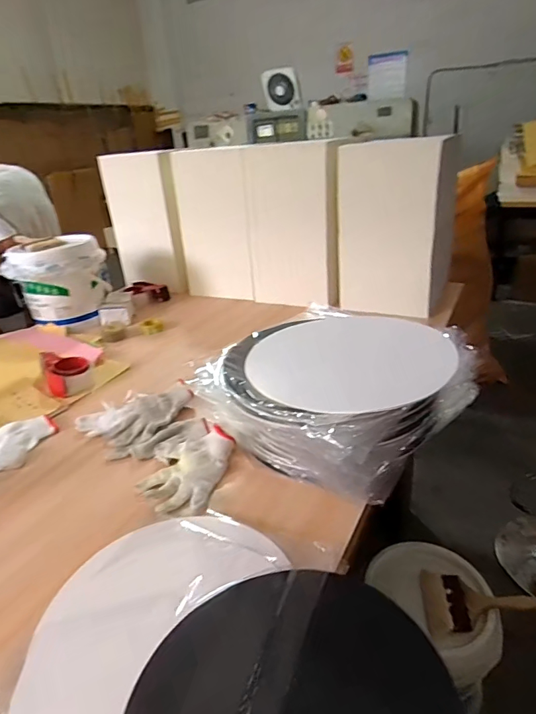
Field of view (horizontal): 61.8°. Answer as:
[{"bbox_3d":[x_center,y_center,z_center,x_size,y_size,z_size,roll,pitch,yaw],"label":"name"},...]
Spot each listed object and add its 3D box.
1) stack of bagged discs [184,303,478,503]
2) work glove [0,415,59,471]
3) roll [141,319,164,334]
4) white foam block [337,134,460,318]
[{"bbox_3d":[0.108,0.069,0.732,0.331,0.207,0.347,20,36,38],"label":"stack of bagged discs"},{"bbox_3d":[-0.500,0.167,0.834,0.191,0.019,0.126,-15,28,-20],"label":"work glove"},{"bbox_3d":[-0.341,-0.094,1.327,0.063,0.024,0.063,-10,27,-11],"label":"roll"},{"bbox_3d":[0.387,-0.382,1.315,0.315,0.445,0.246,9,30,26],"label":"white foam block"}]

